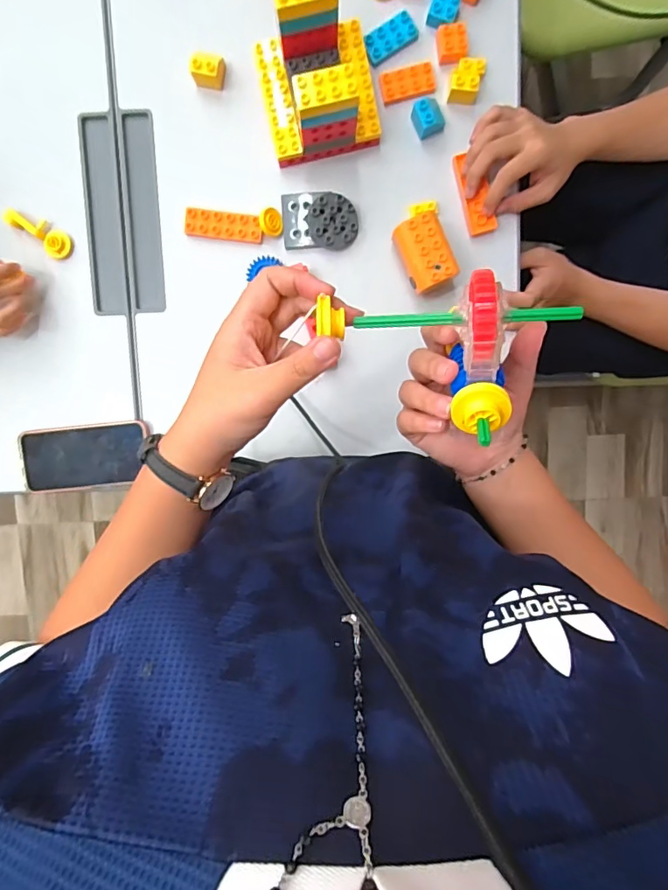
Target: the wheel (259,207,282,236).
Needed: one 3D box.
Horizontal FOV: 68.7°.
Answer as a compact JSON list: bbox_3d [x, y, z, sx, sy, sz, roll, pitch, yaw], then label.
[{"bbox_3d":[-0.076,-0.271,0.592,0.032,0.009,0.030,-3,121,-38],"label":"wheel"}]

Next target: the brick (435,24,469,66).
[{"bbox_3d":[0.138,-0.468,0.571,0.036,0.022,0.031,-4,97,0],"label":"brick"}]

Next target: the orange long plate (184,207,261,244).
[{"bbox_3d":[-0.134,-0.269,0.598,0.091,0.015,0.033,6,97,-1],"label":"orange long plate"}]

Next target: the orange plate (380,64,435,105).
[{"bbox_3d":[0.088,-0.429,0.578,0.063,0.011,0.030,-12,96,1],"label":"orange plate"}]

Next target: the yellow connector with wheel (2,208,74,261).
[{"bbox_3d":[-0.357,-0.259,0.593,0.069,0.035,0.033,36,95,-4],"label":"yellow connector with wheel"}]

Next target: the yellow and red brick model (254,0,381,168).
[{"bbox_3d":[-0.017,-0.402,0.532,0.122,0.125,0.121,-12,96,1],"label":"yellow and red brick model"}]

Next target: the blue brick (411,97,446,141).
[{"bbox_3d":[0.113,-0.389,0.575,0.035,0.033,0.035,-23,96,3],"label":"blue brick"}]

